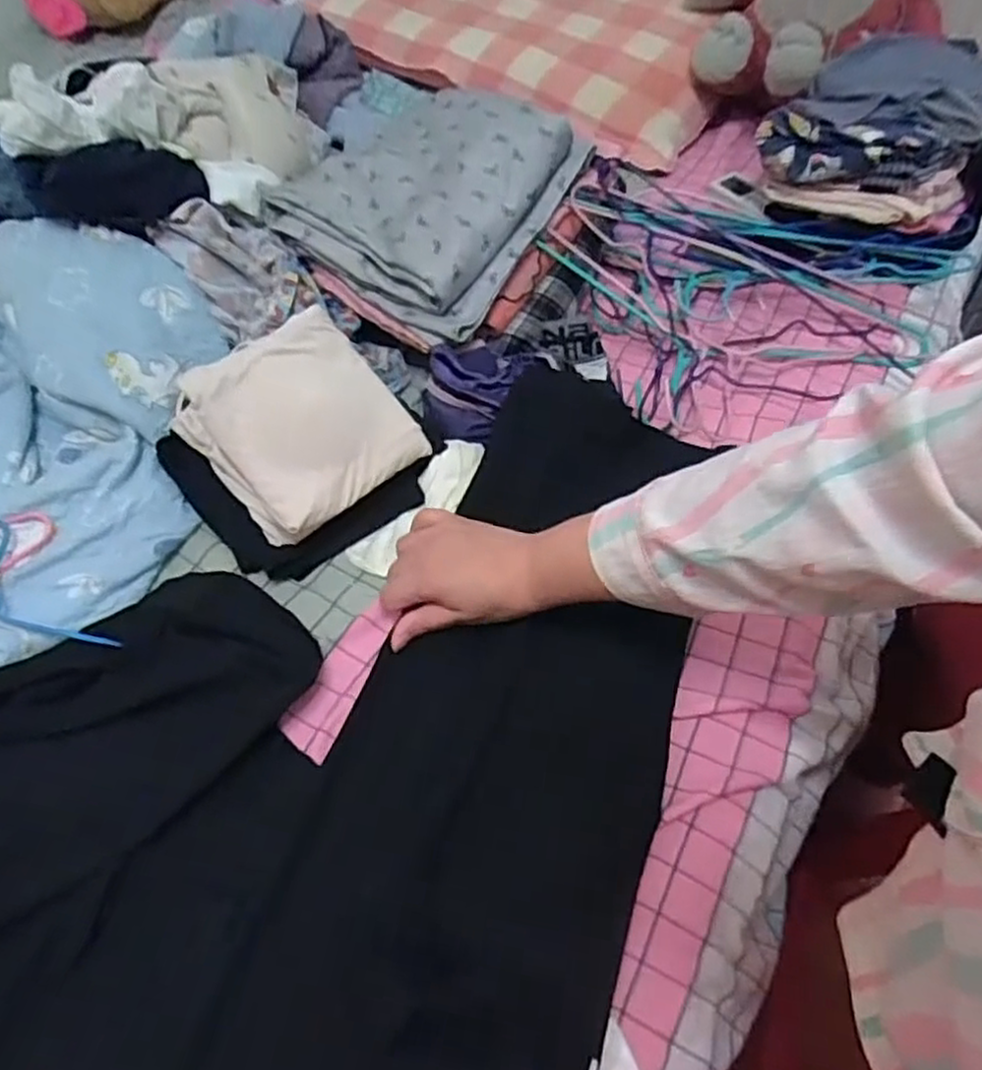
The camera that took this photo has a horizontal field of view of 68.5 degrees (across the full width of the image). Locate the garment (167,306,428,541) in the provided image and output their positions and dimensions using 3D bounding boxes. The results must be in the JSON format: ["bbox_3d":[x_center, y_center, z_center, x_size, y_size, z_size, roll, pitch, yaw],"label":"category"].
[{"bbox_3d":[-0.161,-0.097,0.615,0.160,0.030,0.165,-39,89,-25],"label":"garment"}]

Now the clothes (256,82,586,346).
[{"bbox_3d":[-0.061,-0.351,0.731,0.228,0.065,0.272,28,77,17],"label":"clothes"}]

